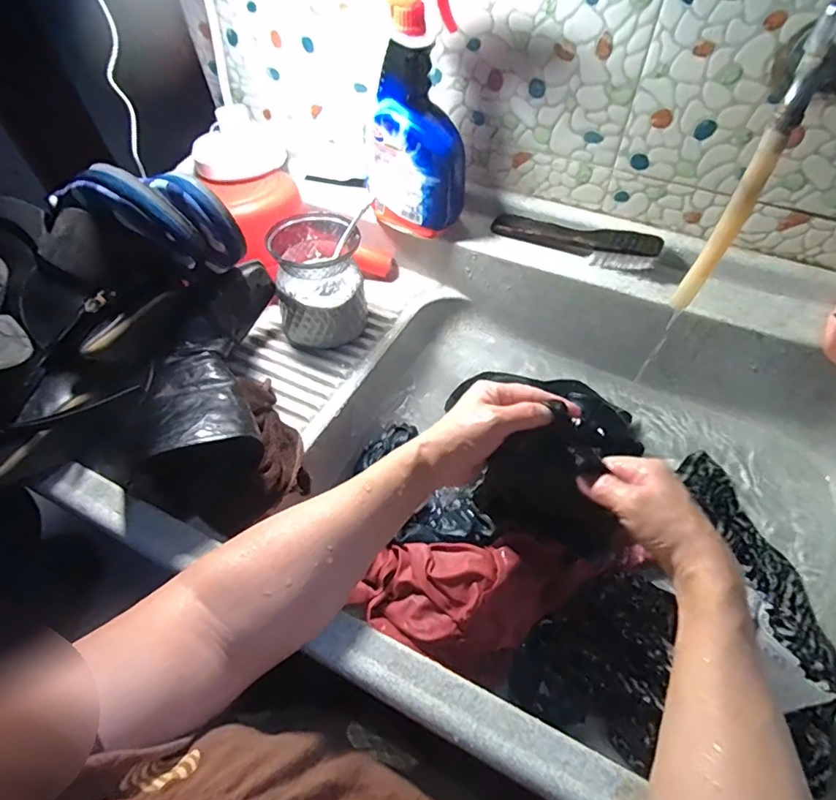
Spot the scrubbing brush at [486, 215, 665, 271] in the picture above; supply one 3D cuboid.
[{"bbox_3d":[0.187,-0.197,0.614,0.196,0.032,0.038,21,58,17],"label":"scrubbing brush"}]

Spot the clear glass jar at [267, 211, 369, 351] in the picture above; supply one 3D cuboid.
[{"bbox_3d":[-0.116,-0.139,0.606,0.104,0.117,0.113,-5,54,0],"label":"clear glass jar"}]

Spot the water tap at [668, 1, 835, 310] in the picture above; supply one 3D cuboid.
[{"bbox_3d":[0.300,-0.191,0.451,0.039,0.247,0.101,36,38,24],"label":"water tap"}]

